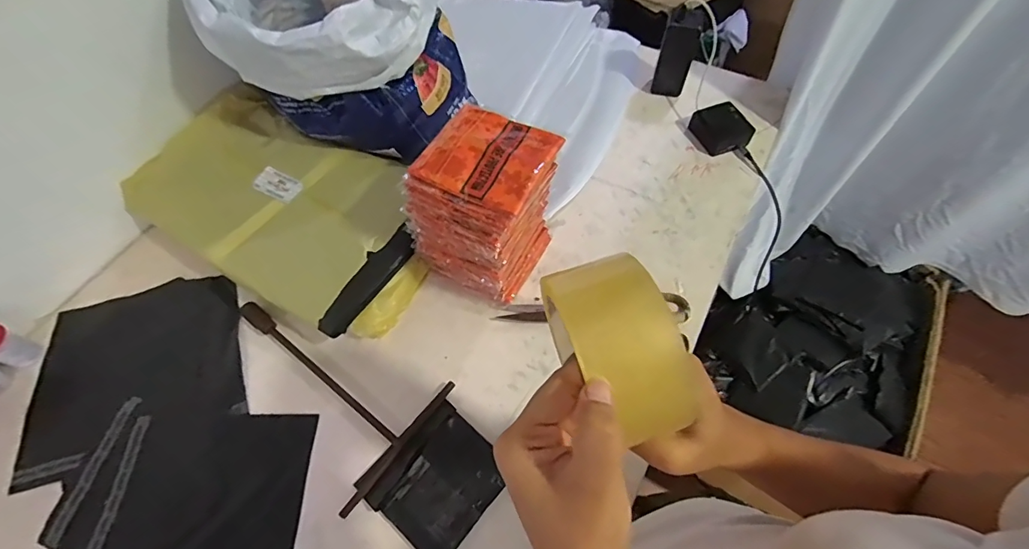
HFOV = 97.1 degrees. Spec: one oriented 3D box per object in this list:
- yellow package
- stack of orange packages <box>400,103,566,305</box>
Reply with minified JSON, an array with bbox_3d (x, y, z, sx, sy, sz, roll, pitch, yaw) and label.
[{"bbox_3d":[-0.321,-0.109,0.635,0.394,0.050,0.248,26,64,17],"label":"yellow package"},{"bbox_3d":[-0.034,-0.076,0.574,0.138,0.205,0.141,25,64,16],"label":"stack of orange packages"}]

